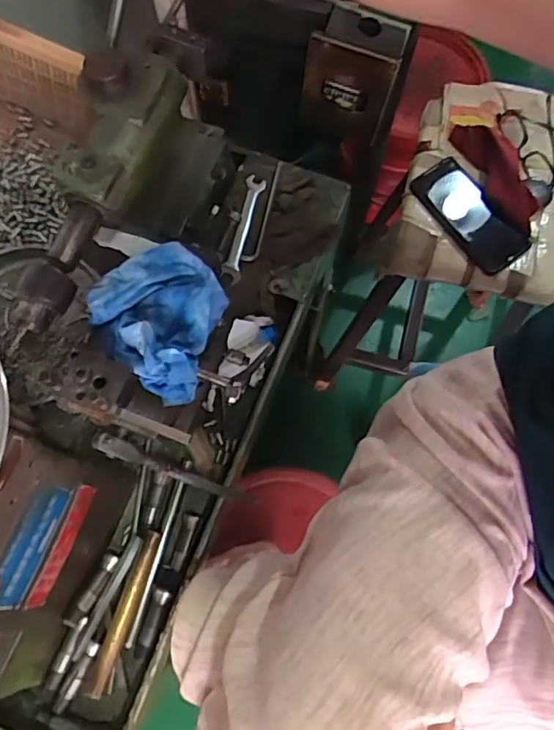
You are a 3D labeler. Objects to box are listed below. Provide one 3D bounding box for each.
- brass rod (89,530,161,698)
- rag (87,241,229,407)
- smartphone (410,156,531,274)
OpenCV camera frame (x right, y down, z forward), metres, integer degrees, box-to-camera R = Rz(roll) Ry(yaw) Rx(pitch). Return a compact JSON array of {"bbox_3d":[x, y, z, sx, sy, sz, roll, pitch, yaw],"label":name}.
[{"bbox_3d":[-0.152,0.247,0.569,0.019,0.021,0.155,17,73,4],"label":"brass rod"},{"bbox_3d":[-0.086,-0.042,0.439,0.108,0.044,0.104,39,76,10],"label":"rag"},{"bbox_3d":[0.245,-0.191,0.715,0.078,0.016,0.158,-38,78,-12],"label":"smartphone"}]

